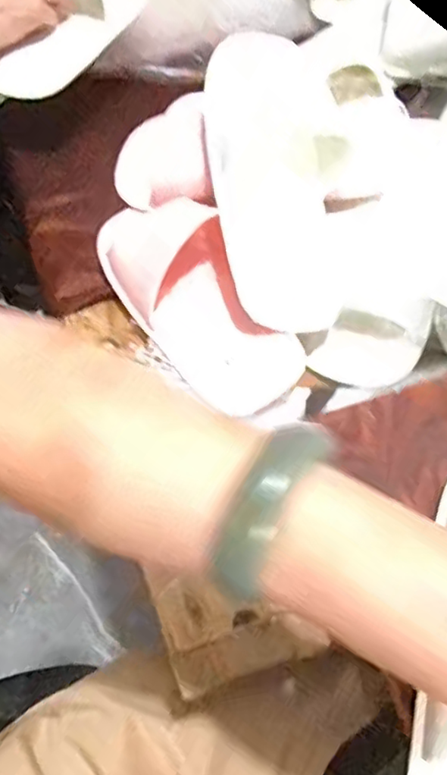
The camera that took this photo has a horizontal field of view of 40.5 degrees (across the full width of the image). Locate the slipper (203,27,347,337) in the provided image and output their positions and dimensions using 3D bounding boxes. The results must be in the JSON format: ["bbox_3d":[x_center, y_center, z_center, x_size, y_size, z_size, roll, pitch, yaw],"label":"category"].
[{"bbox_3d":[0.042,-0.159,0.459,0.101,0.038,0.246,-4,78,-2],"label":"slipper"}]

